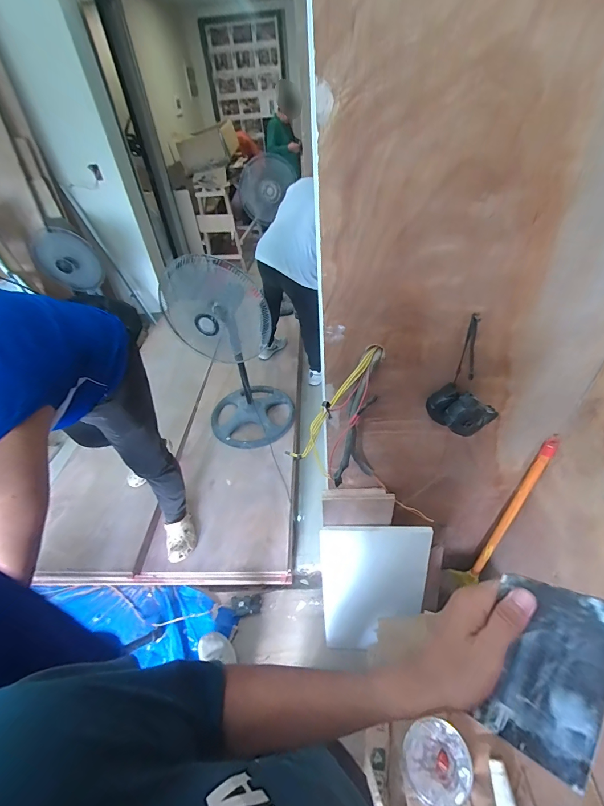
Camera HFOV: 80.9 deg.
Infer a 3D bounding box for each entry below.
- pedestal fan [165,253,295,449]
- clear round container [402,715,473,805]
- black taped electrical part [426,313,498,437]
[{"bbox_3d":[-0.311,-0.253,1.734,0.431,0.823,0.426,-9,37,-3],"label":"pedestal fan"},{"bbox_3d":[0.321,0.850,0.838,0.146,0.052,0.148,-4,37,3],"label":"clear round container"},{"bbox_3d":[0.324,-0.044,0.690,0.132,0.221,0.077,7,39,17],"label":"black taped electrical part"}]

